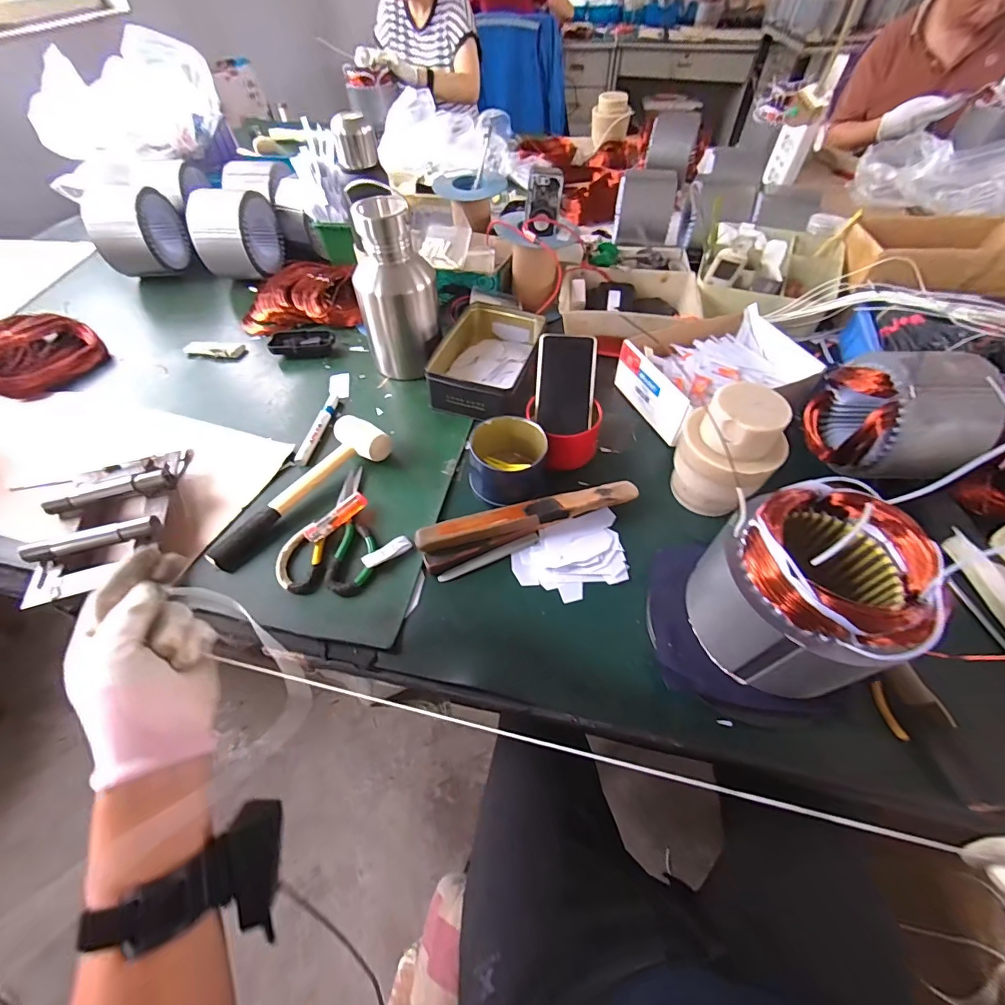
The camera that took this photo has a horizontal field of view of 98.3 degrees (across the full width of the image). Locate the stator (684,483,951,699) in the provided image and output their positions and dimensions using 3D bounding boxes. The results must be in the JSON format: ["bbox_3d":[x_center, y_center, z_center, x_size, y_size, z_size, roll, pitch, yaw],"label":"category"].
[{"bbox_3d":[0.261,0.078,0.373,0.137,0.133,0.139,-17,56,-11],"label":"stator"}]

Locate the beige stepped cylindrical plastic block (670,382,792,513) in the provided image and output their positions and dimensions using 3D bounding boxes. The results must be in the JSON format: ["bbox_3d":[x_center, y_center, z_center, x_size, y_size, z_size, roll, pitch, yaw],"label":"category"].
[{"bbox_3d":[0.263,-0.059,0.513,0.106,0.141,0.090,38,63,25],"label":"beige stepped cylindrical plastic block"}]

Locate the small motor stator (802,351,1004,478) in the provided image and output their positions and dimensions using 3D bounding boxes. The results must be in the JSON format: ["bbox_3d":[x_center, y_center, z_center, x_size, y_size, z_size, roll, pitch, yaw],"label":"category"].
[{"bbox_3d":[0.493,-0.106,0.536,0.140,0.135,0.152,-3,54,-1],"label":"small motor stator"}]

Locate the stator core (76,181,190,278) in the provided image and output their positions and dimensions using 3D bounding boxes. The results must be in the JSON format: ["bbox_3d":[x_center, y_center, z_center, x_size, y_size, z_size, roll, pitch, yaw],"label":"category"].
[{"bbox_3d":[-0.752,-0.564,0.903,0.133,0.124,0.148,-3,54,-1],"label":"stator core"}]

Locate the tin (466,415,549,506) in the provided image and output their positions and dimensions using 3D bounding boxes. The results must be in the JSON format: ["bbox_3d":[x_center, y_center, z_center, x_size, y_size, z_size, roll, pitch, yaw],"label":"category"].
[{"bbox_3d":[0.006,-0.052,0.563,0.095,0.064,0.097,-1,54,1],"label":"tin"}]

